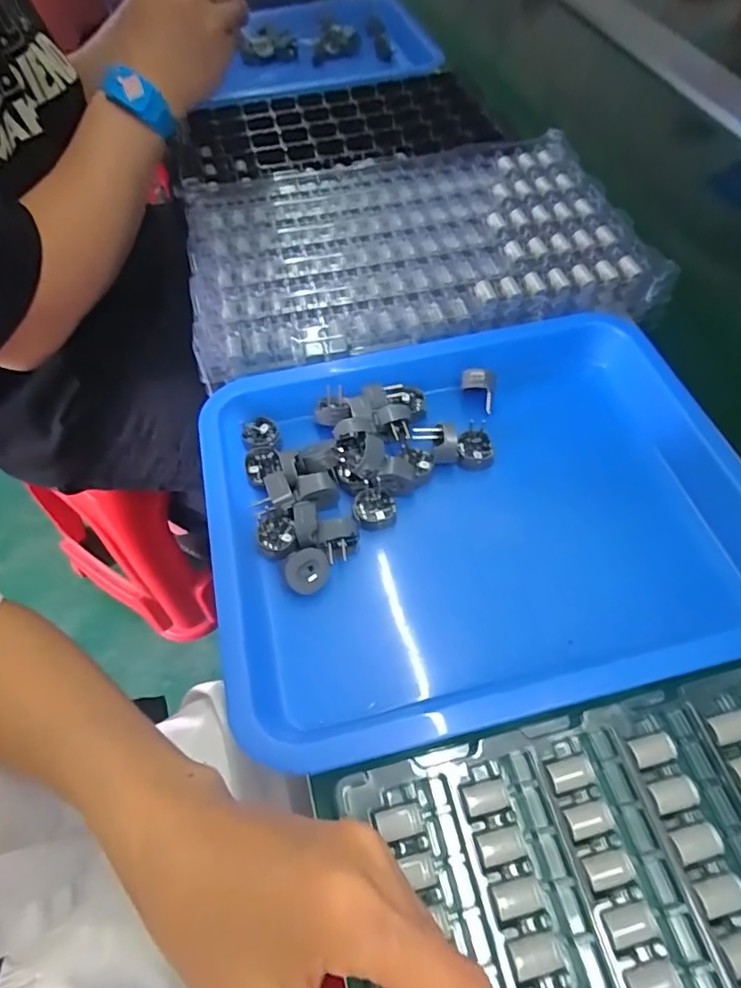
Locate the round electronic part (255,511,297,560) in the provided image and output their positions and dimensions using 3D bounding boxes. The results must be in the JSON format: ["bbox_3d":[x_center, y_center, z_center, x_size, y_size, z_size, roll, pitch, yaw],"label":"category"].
[{"bbox_3d":[-0.060,0.025,0.349,0.025,0.009,0.031,-4,57,-2],"label":"round electronic part"}]

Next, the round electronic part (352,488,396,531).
[{"bbox_3d":[0.003,0.010,0.361,0.027,0.010,0.025,0,56,0],"label":"round electronic part"}]

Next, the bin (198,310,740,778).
[{"bbox_3d":[0.069,0.004,0.365,0.341,0.068,0.249,-12,57,-7],"label":"bin"}]

